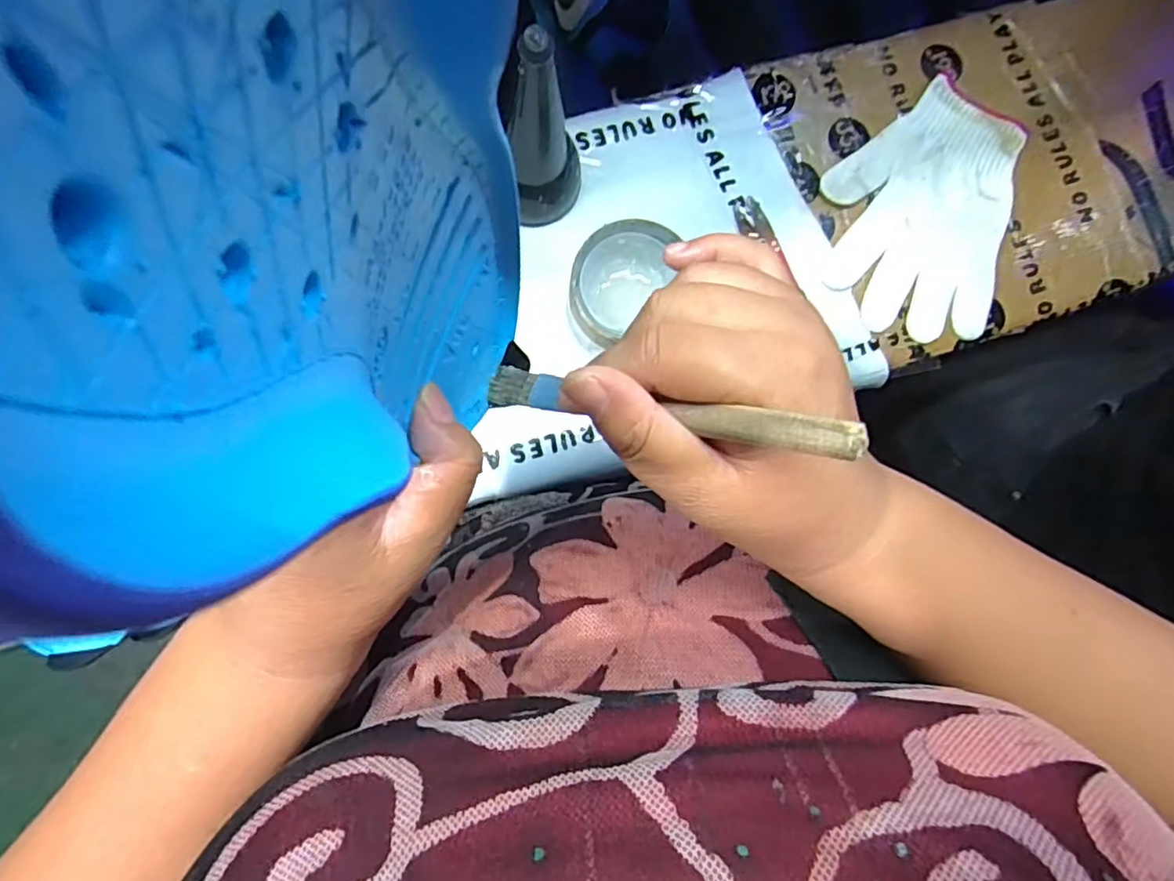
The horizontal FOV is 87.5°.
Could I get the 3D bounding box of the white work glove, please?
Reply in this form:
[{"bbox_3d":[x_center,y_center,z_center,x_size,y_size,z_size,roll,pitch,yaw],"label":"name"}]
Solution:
[{"bbox_3d":[0.251,-0.175,0.464,0.138,0.013,0.188,16,83,-3],"label":"white work glove"}]

